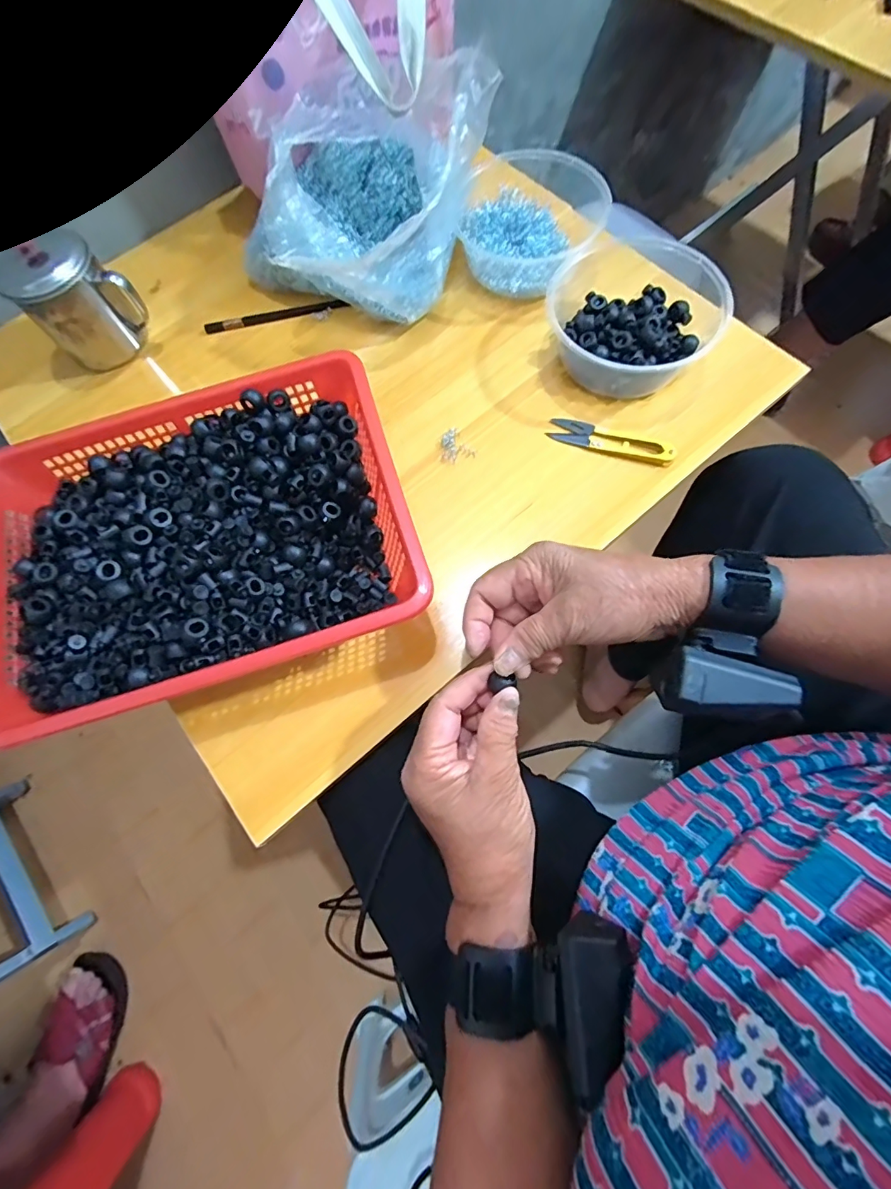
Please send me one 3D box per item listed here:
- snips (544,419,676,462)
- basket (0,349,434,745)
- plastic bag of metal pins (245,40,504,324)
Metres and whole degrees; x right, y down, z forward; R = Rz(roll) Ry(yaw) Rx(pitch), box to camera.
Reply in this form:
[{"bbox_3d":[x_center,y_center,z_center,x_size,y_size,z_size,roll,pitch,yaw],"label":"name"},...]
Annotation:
[{"bbox_3d":[0.142,-0.132,0.406,0.104,0.012,0.022,22,74,9],"label":"snips"},{"bbox_3d":[-0.182,-0.037,0.359,0.303,0.080,0.224,-17,72,-3],"label":"basket"},{"bbox_3d":[-0.080,-0.352,0.422,0.192,0.149,0.188,34,76,12],"label":"plastic bag of metal pins"}]

